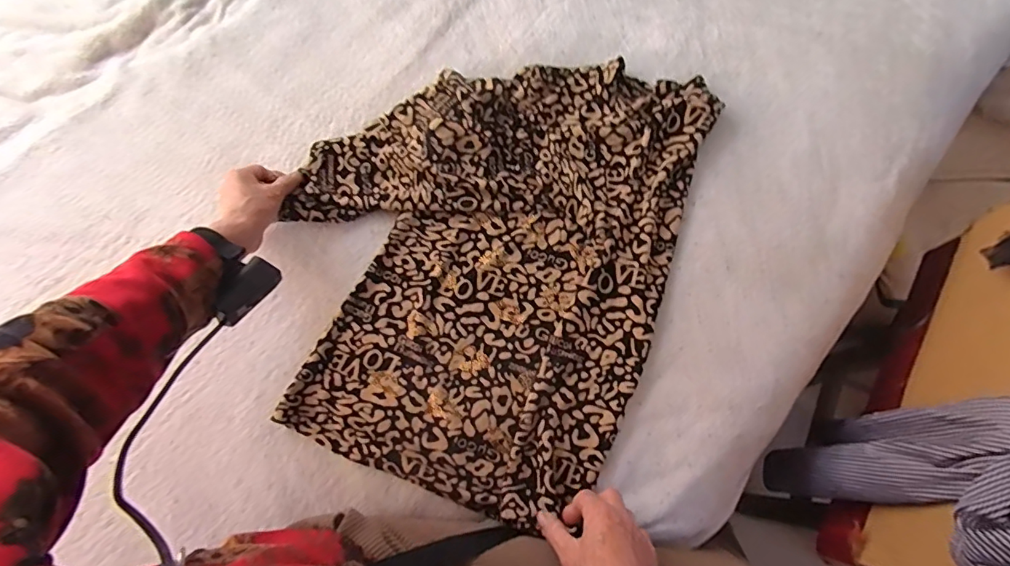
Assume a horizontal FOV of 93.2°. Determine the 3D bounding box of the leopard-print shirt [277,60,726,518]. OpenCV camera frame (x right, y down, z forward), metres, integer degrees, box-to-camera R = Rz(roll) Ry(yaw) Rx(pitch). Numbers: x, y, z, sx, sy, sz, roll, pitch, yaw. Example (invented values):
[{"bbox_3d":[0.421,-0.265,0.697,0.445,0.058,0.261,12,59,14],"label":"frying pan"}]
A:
[{"bbox_3d":[-0.029,-0.047,0.562,0.427,0.034,0.532,19,76,6],"label":"leopard-print shirt"}]

